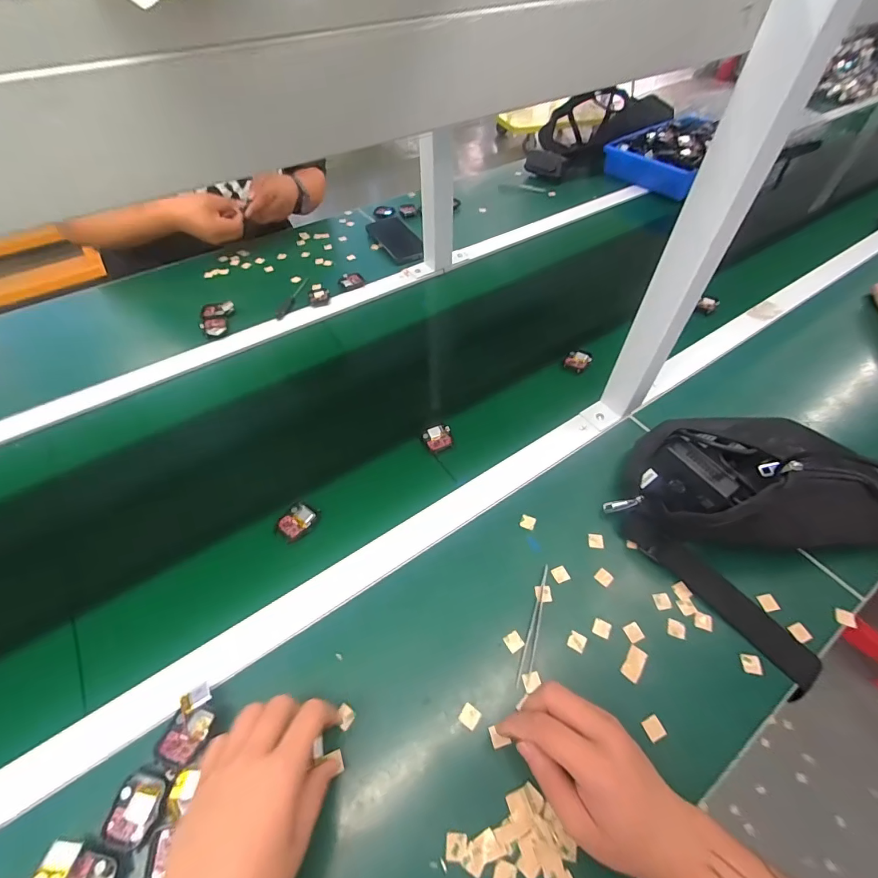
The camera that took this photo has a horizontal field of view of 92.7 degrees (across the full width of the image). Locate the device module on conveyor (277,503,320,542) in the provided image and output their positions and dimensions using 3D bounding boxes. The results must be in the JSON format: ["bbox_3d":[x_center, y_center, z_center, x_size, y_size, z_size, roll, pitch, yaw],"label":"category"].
[{"bbox_3d":[-0.160,0.092,0.476,0.033,0.008,0.044,27,57,20],"label":"device module on conveyor"}]

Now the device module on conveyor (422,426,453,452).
[{"bbox_3d":[-0.001,-0.001,0.548,0.037,0.007,0.041,-12,53,-9],"label":"device module on conveyor"}]

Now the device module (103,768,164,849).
[{"bbox_3d":[-0.233,0.283,0.322,0.038,0.007,0.045,6,53,6],"label":"device module"}]

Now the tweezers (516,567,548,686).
[{"bbox_3d":[0.092,0.177,0.403,0.012,0.007,0.111,14,55,14],"label":"tweezers"}]

